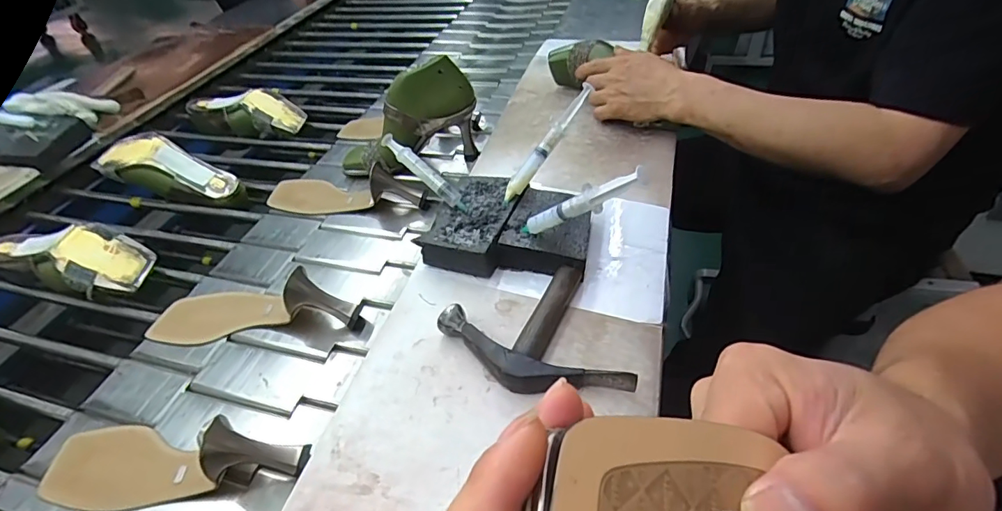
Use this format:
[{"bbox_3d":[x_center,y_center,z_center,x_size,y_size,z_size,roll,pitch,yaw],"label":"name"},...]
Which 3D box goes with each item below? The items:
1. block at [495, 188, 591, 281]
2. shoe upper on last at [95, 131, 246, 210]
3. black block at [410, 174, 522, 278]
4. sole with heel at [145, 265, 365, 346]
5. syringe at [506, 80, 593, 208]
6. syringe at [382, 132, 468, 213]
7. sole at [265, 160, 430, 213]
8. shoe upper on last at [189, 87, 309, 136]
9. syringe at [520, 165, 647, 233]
[{"bbox_3d":[0.053,-0.024,0.512,0.087,0.039,0.102,11,46,19],"label":"block"},{"bbox_3d":[-0.492,-0.126,0.742,0.226,0.077,0.071,18,45,-3],"label":"shoe upper on last"},{"bbox_3d":[-0.026,-0.035,0.534,0.078,0.039,0.124,10,45,18],"label":"black block"},{"bbox_3d":[-0.274,0.046,0.543,0.234,0.061,0.067,-6,41,3],"label":"sole with heel"},{"bbox_3d":[0.048,-0.119,0.526,0.017,0.016,0.151,35,89,36],"label":"syringe"},{"bbox_3d":[-0.083,-0.091,0.539,0.121,0.019,0.013,42,57,9],"label":"syringe"},{"bbox_3d":[-0.224,-0.092,0.691,0.243,0.060,0.068,8,44,18],"label":"sole"},{"bbox_3d":[-0.461,-0.263,0.904,0.218,0.065,0.095,15,46,24],"label":"shoe upper on last"},{"bbox_3d":[0.070,-0.044,0.439,0.147,0.022,0.015,-23,22,49],"label":"syringe"}]

